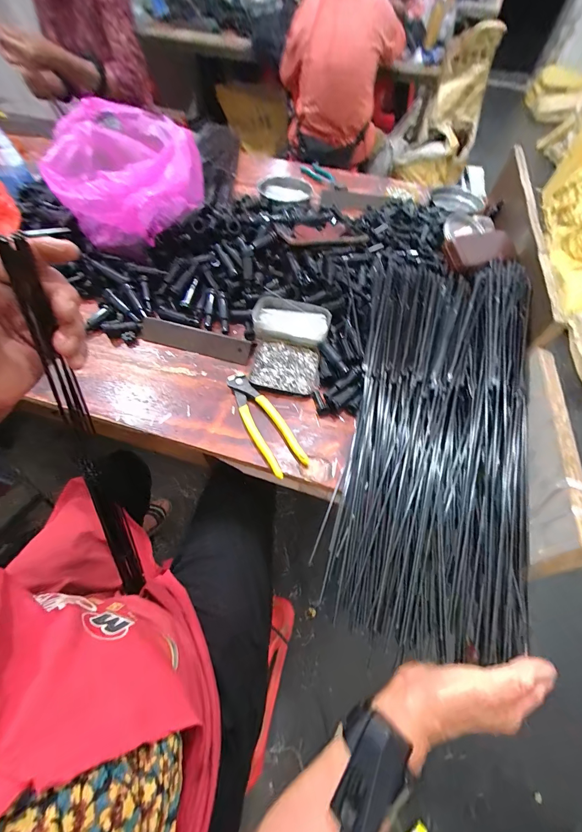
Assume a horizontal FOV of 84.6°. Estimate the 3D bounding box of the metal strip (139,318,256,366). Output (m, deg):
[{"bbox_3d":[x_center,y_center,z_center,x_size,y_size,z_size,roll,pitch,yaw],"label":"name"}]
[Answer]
[{"bbox_3d":[-0.150,-0.118,0.506,0.182,0.010,0.038,15,90,5],"label":"metal strip"}]

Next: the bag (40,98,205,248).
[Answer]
[{"bbox_3d":[-0.290,-0.422,0.565,0.235,0.131,0.268,-30,63,-18],"label":"bag"}]

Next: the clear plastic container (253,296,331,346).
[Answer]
[{"bbox_3d":[0.001,-0.154,0.518,0.121,0.031,0.073,7,58,4],"label":"clear plastic container"}]

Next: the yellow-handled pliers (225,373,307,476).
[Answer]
[{"bbox_3d":[-0.038,0.007,0.438,0.047,0.021,0.163,-27,62,-16],"label":"yellow-handled pliers"}]

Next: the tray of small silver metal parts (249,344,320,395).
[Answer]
[{"bbox_3d":[-0.008,-0.074,0.491,0.098,0.013,0.090,6,58,3],"label":"tray of small silver metal parts"}]

